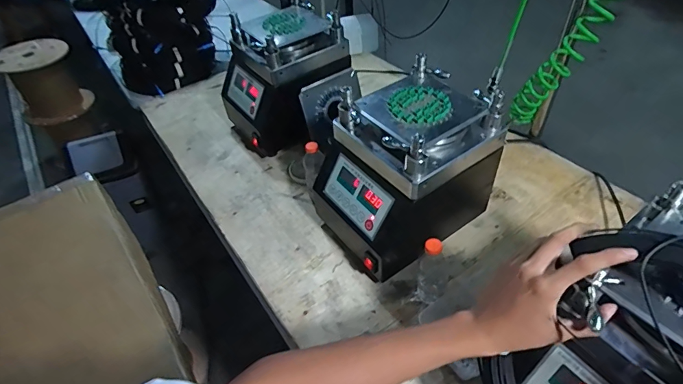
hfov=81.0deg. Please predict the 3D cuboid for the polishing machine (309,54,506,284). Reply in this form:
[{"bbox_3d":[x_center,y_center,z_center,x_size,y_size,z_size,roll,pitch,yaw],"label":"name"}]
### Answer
[{"bbox_3d":[0.121,-0.033,0.757,0.283,0.293,0.246,-25,47,-19],"label":"polishing machine"}]

